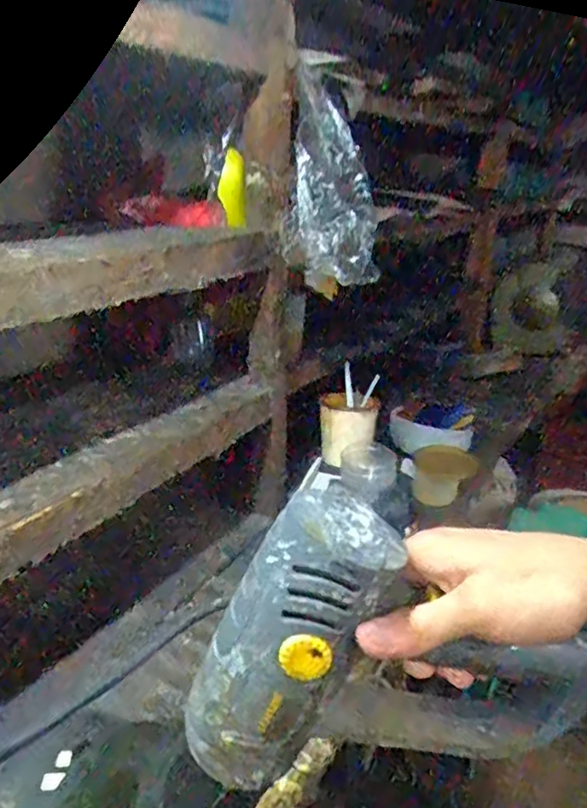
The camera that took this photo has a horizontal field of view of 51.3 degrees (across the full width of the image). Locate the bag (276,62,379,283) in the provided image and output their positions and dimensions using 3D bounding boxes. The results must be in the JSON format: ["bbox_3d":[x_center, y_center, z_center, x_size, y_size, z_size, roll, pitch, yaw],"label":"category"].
[{"bbox_3d":[0.043,-0.274,0.728,0.105,0.260,0.065,1,-15,-7],"label":"bag"}]

